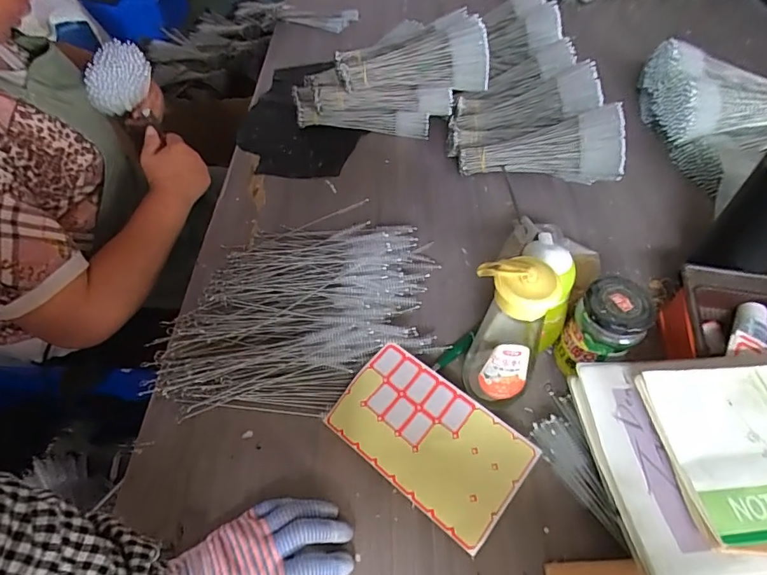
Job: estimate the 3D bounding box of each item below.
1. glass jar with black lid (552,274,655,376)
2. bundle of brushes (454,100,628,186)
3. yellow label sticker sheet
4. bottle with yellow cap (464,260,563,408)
[{"bbox_3d":[0.228,0.052,0.492,0.067,0.124,0.064,0,48,0],"label":"glass jar with black lid"},{"bbox_3d":[0.235,-0.203,0.702,0.233,0.108,0.049,0,46,24],"label":"bundle of brushes"},{"bbox_3d":[0.047,0.155,0.486,0.198,0.007,0.119,36,68,21],"label":"yellow label sticker sheet"},{"bbox_3d":[0.118,0.045,0.450,0.065,0.197,0.064,19,51,16],"label":"bottle with yellow cap"}]

